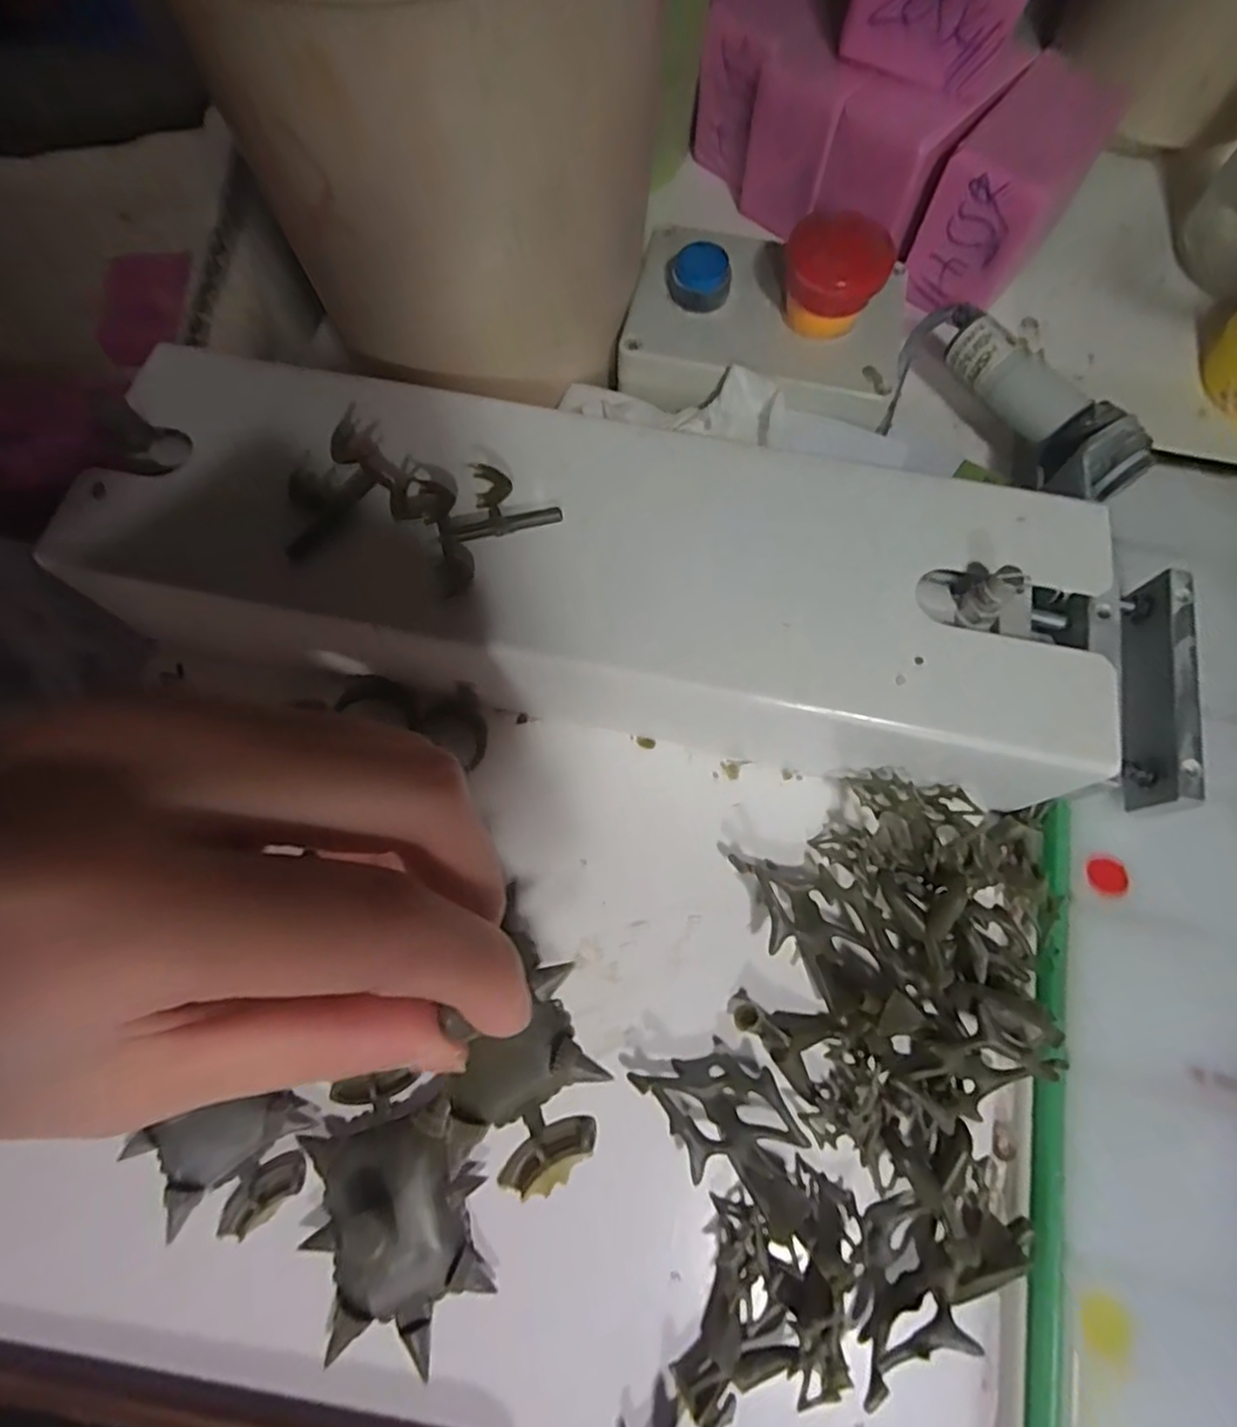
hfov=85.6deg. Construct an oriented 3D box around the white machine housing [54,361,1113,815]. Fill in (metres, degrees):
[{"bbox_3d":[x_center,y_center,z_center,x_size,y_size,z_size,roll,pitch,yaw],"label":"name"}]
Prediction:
[{"bbox_3d":[-0.006,-0.033,0.180,0.259,0.045,0.085,8,69,2],"label":"white machine housing"}]

